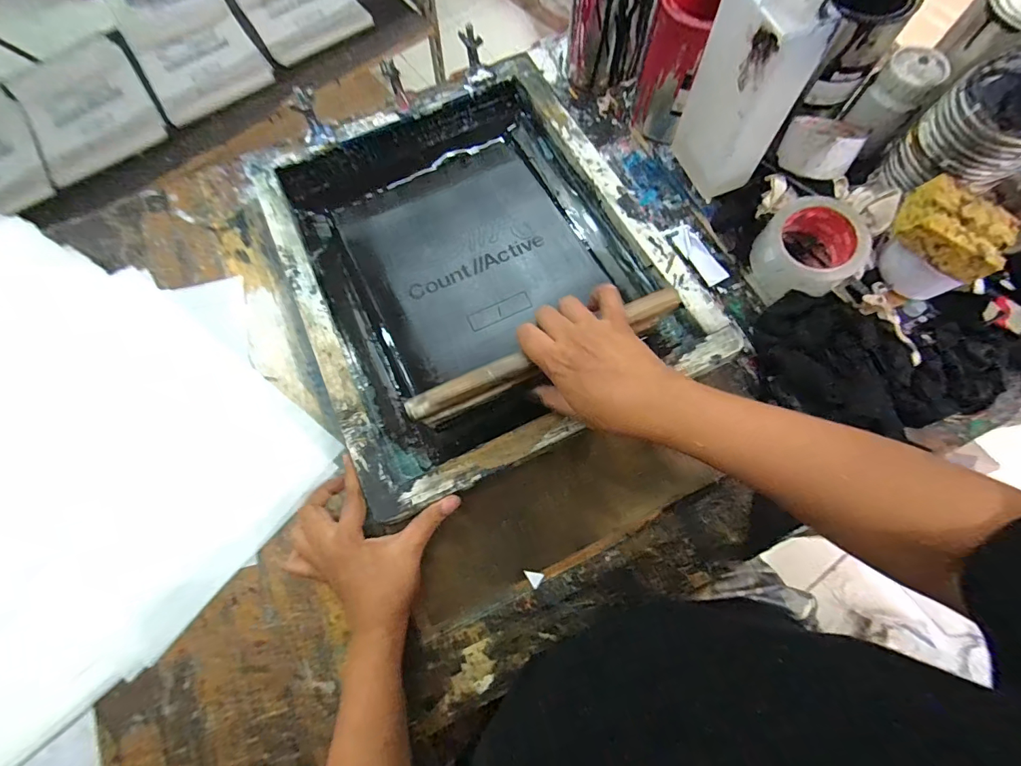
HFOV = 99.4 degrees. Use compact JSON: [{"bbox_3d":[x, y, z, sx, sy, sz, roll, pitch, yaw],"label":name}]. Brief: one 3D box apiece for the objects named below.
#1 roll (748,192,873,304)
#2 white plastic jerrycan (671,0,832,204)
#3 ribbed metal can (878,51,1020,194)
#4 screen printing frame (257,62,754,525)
[{"bbox_3d":[0.336,-0.151,0.489,0.120,0.060,0.103,-34,74,-8],"label":"roll"},{"bbox_3d":[0.246,-0.309,0.456,0.055,0.211,0.104,-19,72,-3],"label":"white plastic jerrycan"},{"bbox_3d":[0.489,-0.263,0.452,0.095,0.112,0.098,-38,75,-9],"label":"ribbed metal can"},{"bbox_3d":[-0.032,-0.162,0.524,0.446,0.059,0.494,-27,73,-6],"label":"screen printing frame"}]

